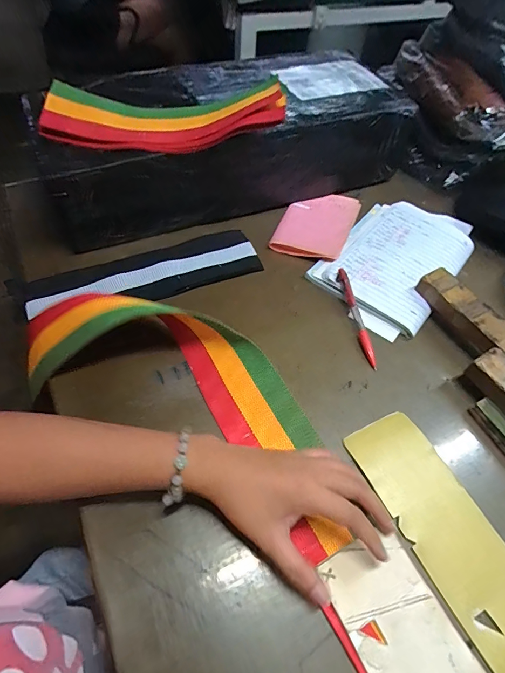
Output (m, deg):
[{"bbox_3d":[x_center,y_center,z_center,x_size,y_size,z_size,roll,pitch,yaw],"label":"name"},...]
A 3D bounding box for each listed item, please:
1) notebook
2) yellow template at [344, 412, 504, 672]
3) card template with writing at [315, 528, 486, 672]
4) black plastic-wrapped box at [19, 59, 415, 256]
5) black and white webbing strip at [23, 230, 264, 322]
[{"bbox_3d":[0.194,-0.108,0.513,0.147,0.019,0.241,35,61,19],"label":"notebook"},{"bbox_3d":[0.185,0.189,0.322,0.076,0.004,0.269,-23,59,-17],"label":"yellow template"},{"bbox_3d":[0.149,0.276,0.251,0.076,0.009,0.280,-21,58,-20],"label":"card template with writing"},{"bbox_3d":[-0.029,-0.280,0.552,0.496,0.125,0.180,-15,58,-13],"label":"black plastic-wrapped box"},{"bbox_3d":[-0.131,-0.077,0.484,0.282,0.010,0.083,-19,63,-15],"label":"black and white webbing strip"}]

